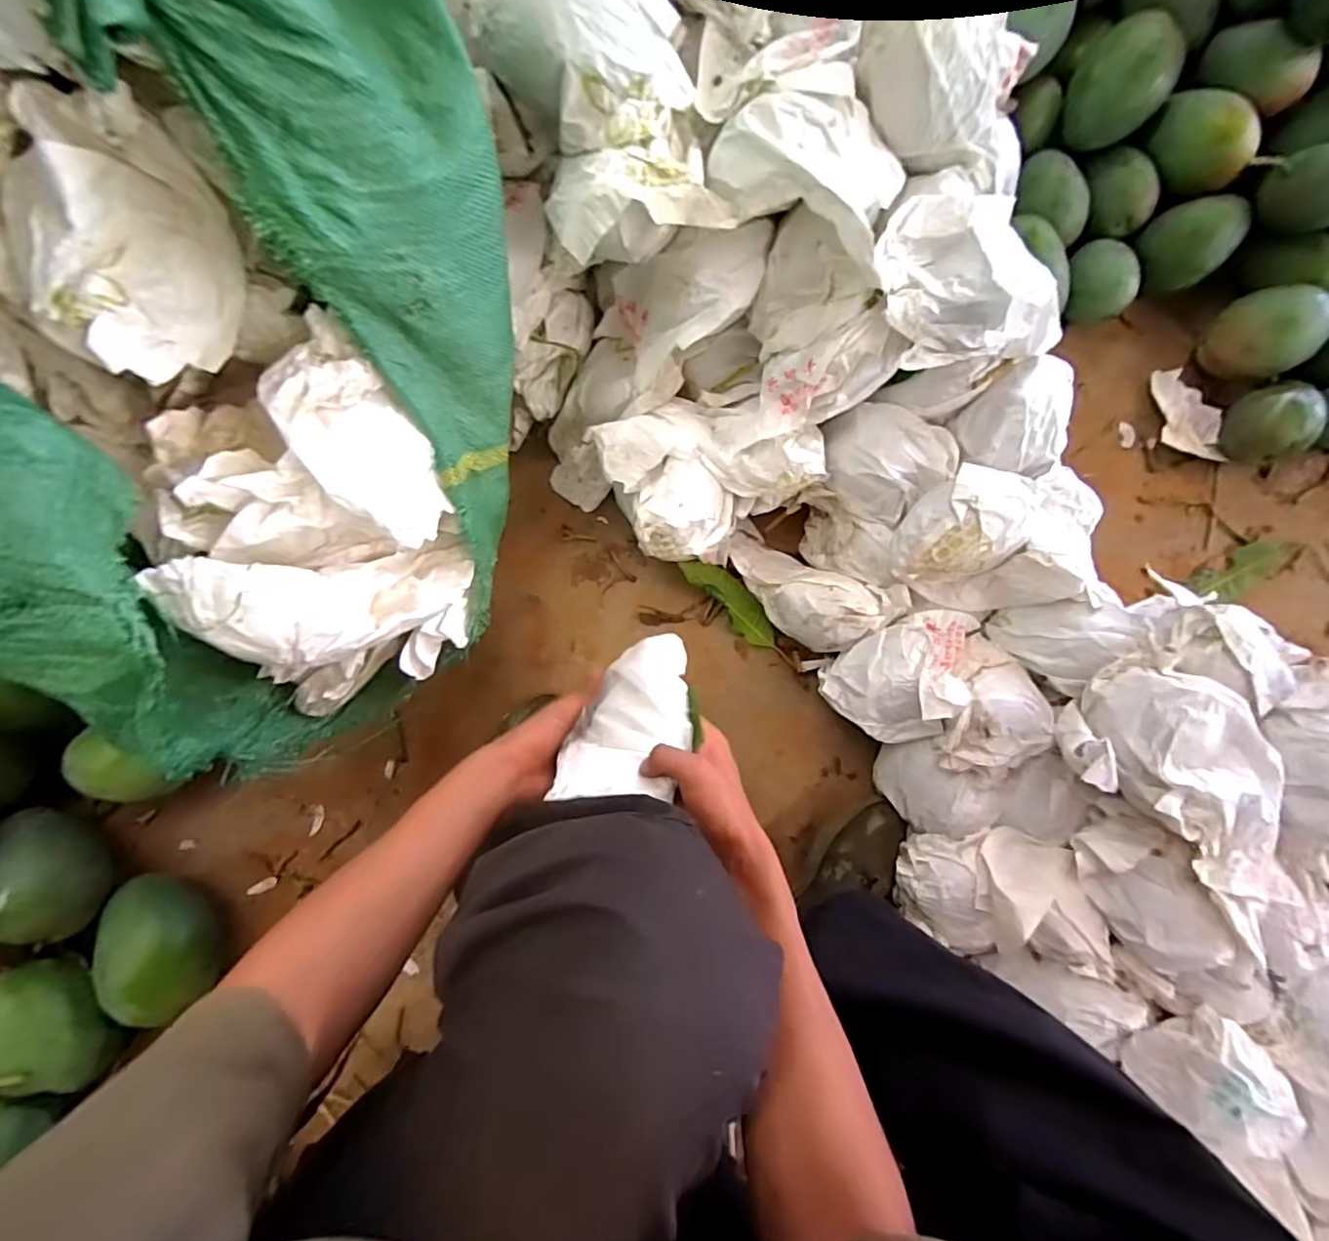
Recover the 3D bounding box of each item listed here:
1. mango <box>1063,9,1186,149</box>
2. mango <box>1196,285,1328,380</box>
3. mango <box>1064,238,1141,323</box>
[{"bbox_3d":[0.563,-0.663,0.727,0.106,0.083,0.113,1,83,-6],"label":"mango"},{"bbox_3d":[0.799,-0.383,0.778,0.094,0.091,0.110,-26,87,-8],"label":"mango"},{"bbox_3d":[0.571,-0.459,0.768,0.069,0.062,0.103,8,83,-5],"label":"mango"}]

